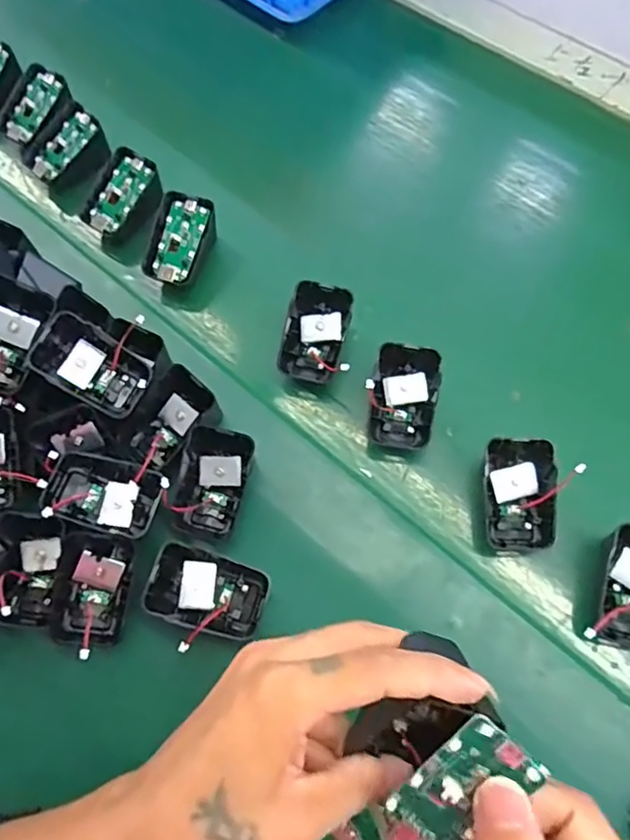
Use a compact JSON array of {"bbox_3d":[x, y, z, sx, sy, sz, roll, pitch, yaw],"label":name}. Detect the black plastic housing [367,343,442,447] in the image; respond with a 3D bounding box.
[{"bbox_3d":[0.061,-0.015,0.403,0.045,0.033,0.064,8,67,7],"label":"black plastic housing"}]

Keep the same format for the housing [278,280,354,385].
[{"bbox_3d":[0.001,-0.062,0.425,0.045,0.018,0.068,17,102,2],"label":"housing"}]

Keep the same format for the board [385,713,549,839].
[{"bbox_3d":[0.052,0.141,0.220,0.030,0.006,0.065,36,106,16],"label":"board"}]

